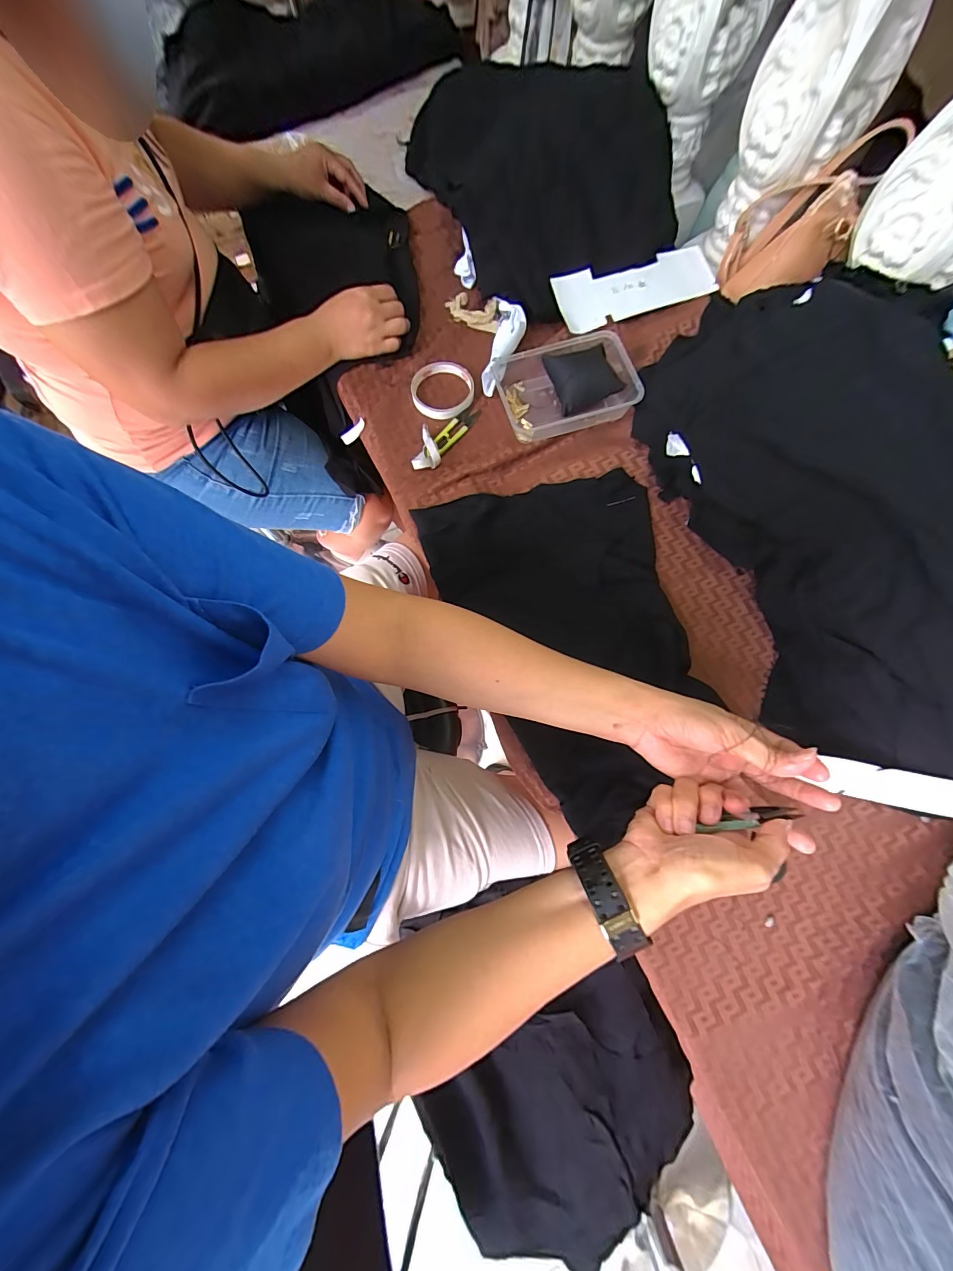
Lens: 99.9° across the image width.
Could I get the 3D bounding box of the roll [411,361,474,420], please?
[{"bbox_3d":[-0.046,-0.333,0.546,0.084,0.012,0.081,0,76,1],"label":"roll"}]

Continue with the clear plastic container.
[{"bbox_3d":[0.121,-0.332,0.528,0.177,0.046,0.125,-17,76,-4],"label":"clear plastic container"}]

